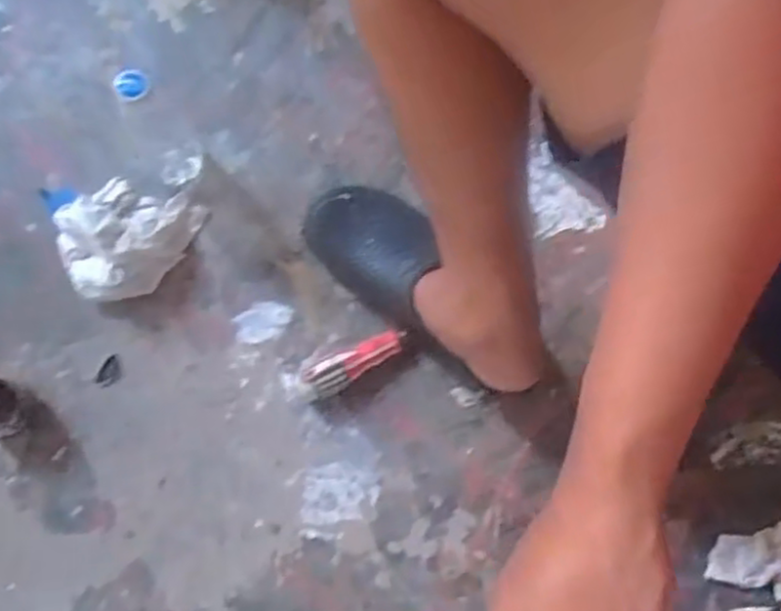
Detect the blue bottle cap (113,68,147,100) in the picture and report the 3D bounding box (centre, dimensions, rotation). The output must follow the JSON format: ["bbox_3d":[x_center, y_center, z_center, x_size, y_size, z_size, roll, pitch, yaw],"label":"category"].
[{"bbox_3d":[-0.223,-0.190,0.604,0.026,0.013,0.024,0,79,-1],"label":"blue bottle cap"}]

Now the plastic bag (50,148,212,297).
[{"bbox_3d":[-0.260,-0.089,0.709,0.114,0.062,0.175,41,81,7],"label":"plastic bag"}]

